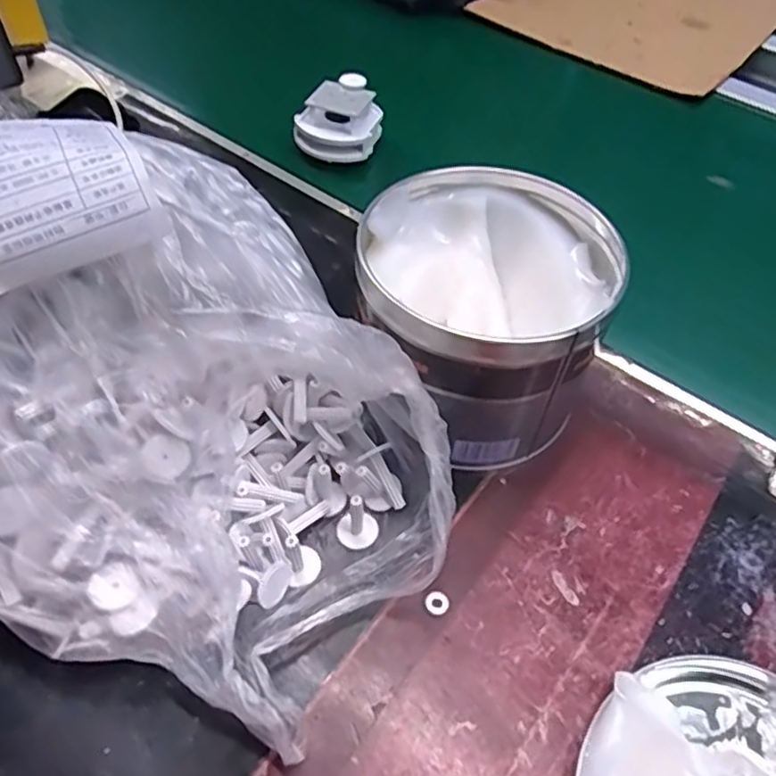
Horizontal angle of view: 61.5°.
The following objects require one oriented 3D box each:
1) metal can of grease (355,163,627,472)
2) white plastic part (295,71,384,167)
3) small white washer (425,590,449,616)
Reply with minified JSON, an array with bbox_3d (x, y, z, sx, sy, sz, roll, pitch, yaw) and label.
[{"bbox_3d":[0.049,-0.037,0.344,0.122,0.103,0.124,3,52,-4],"label":"metal can of grease"},{"bbox_3d":[-0.036,-0.213,0.517,0.061,0.040,0.060,15,52,6],"label":"white plastic part"},{"bbox_3d":[0.023,0.100,0.301,0.010,0.004,0.011,3,52,-4],"label":"small white washer"}]

